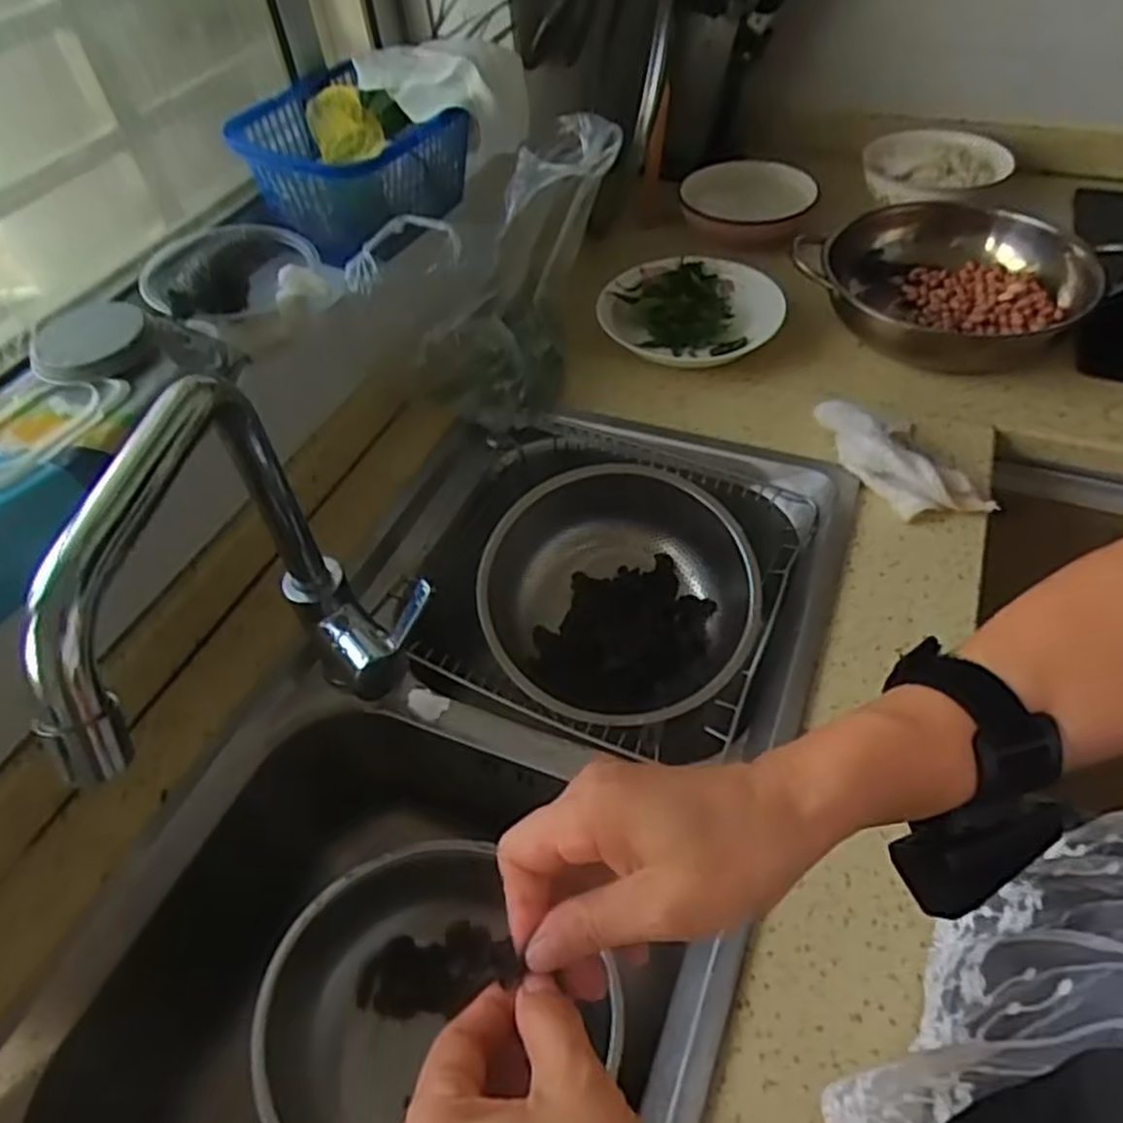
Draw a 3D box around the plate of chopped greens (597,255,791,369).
[{"bbox_3d":[0.144,-0.283,0.860,0.180,0.028,0.182,-3,47,3],"label":"plate of chopped greens"}]

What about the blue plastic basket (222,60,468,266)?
[{"bbox_3d":[-0.192,-0.364,0.728,0.160,0.113,0.180,19,52,22],"label":"blue plastic basket"}]

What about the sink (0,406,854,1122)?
[{"bbox_3d":[-0.058,0.181,0.604,0.421,0.200,0.727,13,50,17],"label":"sink"}]

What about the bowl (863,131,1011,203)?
[{"bbox_3d":[0.484,-0.515,0.998,0.166,0.048,0.154,-3,47,3],"label":"bowl"}]

